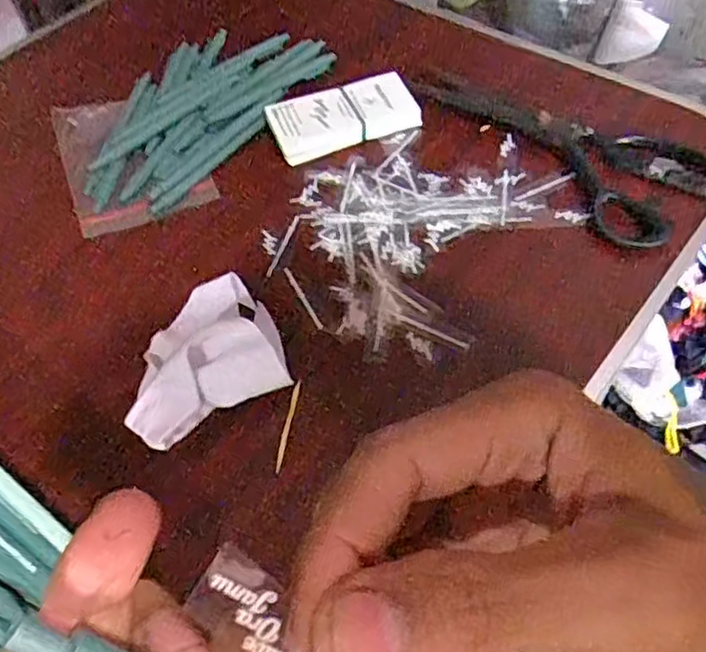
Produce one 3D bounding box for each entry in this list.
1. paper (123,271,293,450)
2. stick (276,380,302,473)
[{"bbox_3d":[-0.093,0.010,0.400,0.099,0.036,0.097,-25,56,-14],"label":"paper"},{"bbox_3d":[-0.036,0.055,0.383,0.004,0.004,0.052,9,67,10],"label":"stick"}]

